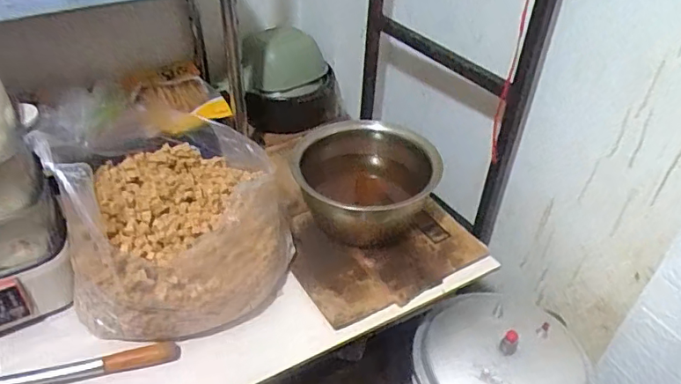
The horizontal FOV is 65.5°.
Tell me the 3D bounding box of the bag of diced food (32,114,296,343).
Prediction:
[{"bbox_3d":[-0.270,0.025,0.871,0.345,0.250,0.365,-17,43,-22],"label":"bag of diced food"}]

